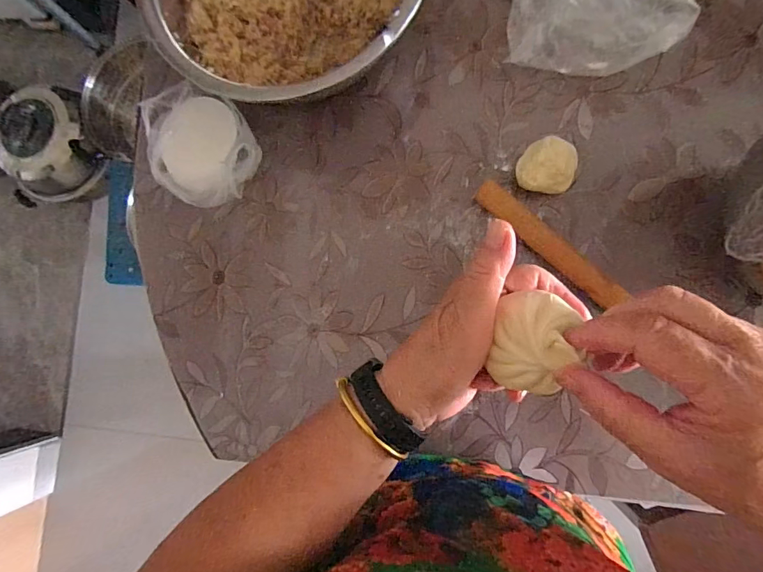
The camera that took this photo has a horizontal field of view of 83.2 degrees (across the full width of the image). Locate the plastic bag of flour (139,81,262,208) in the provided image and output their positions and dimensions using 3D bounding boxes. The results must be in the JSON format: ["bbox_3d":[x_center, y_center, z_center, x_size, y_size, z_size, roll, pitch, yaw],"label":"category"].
[{"bbox_3d":[-0.223,-0.168,0.532,0.144,0.063,0.133,18,86,8],"label":"plastic bag of flour"}]

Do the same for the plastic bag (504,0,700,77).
[{"bbox_3d":[0.240,-0.323,0.464,0.204,0.104,0.148,13,86,8],"label":"plastic bag"}]

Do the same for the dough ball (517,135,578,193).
[{"bbox_3d":[0.185,-0.133,0.483,0.062,0.040,0.057,18,86,9],"label":"dough ball"}]

